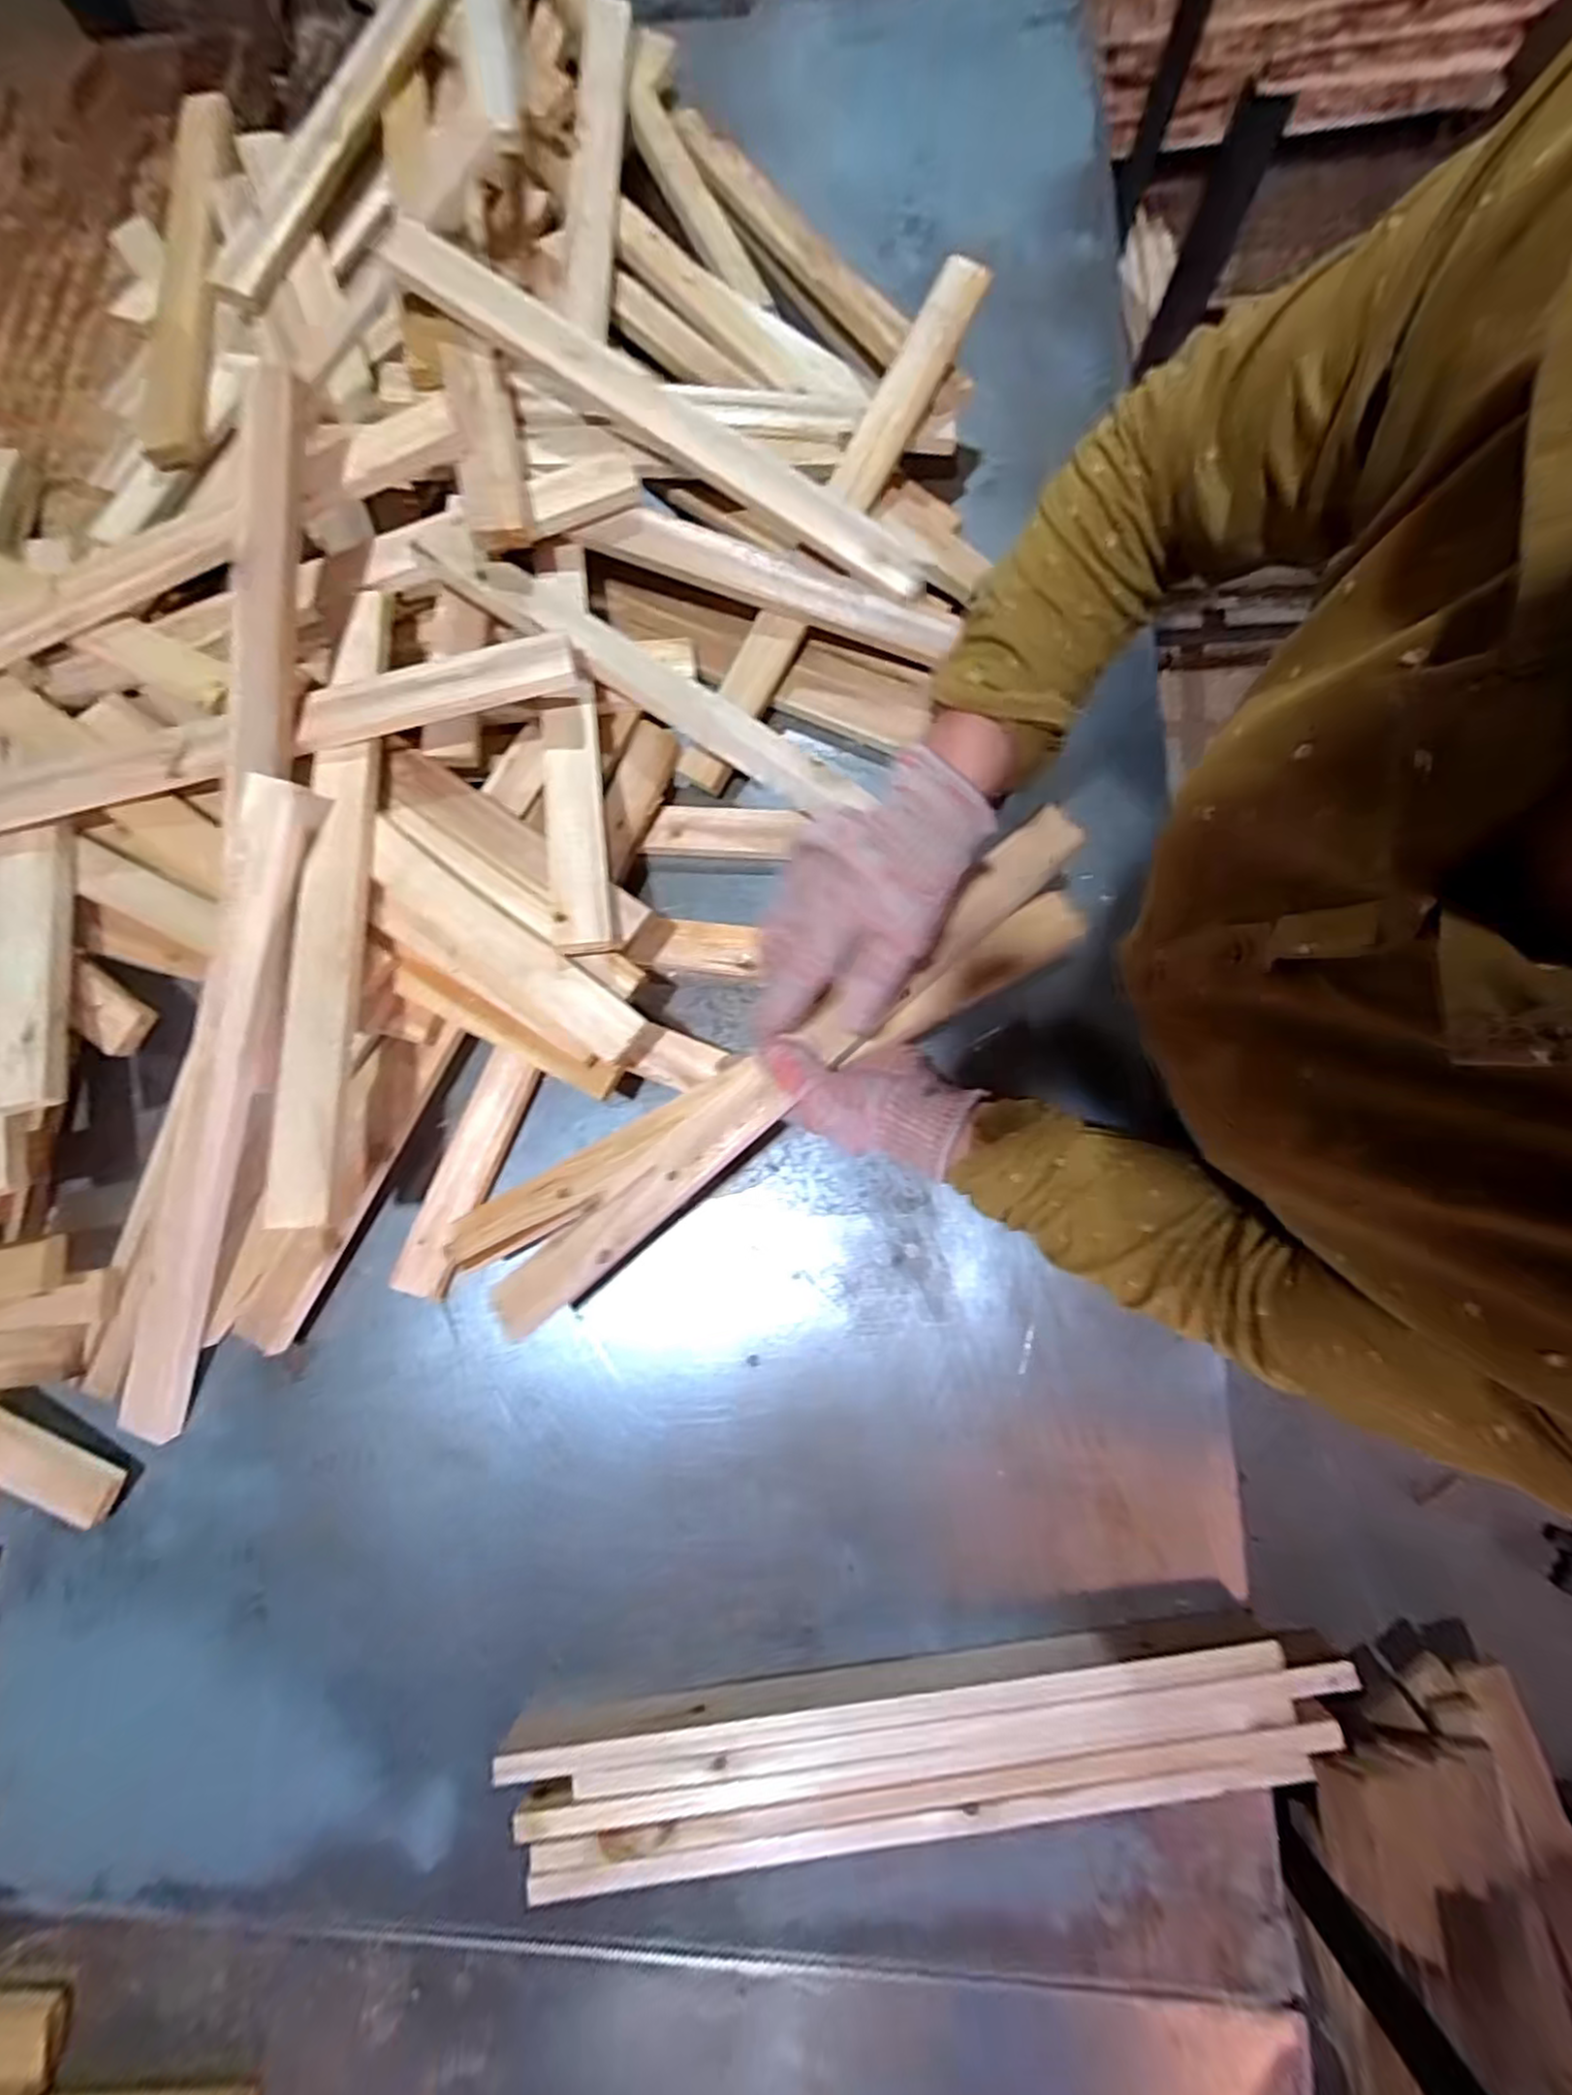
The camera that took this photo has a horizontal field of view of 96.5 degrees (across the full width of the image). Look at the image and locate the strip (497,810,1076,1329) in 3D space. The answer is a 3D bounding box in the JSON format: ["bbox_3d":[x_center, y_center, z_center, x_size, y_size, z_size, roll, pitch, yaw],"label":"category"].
[{"bbox_3d":[0.002,0.016,0.466,0.481,0.025,0.045,-41,82,-1],"label":"strip"}]

